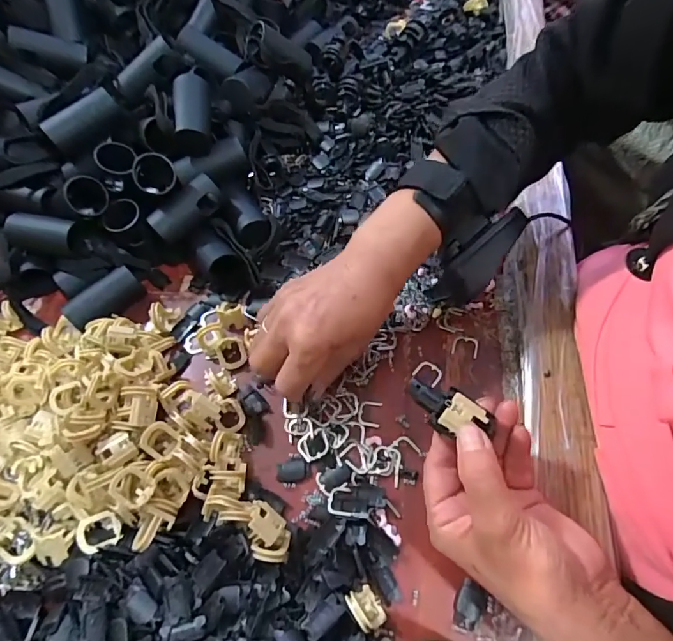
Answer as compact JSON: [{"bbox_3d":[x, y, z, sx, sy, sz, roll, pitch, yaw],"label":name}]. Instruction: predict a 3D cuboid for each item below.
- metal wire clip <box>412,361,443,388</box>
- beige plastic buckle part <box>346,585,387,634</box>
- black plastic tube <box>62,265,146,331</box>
[{"bbox_3d":[0.068,0.039,0.326,0.019,0.004,0.016,38,70,20],"label":"metal wire clip"},{"bbox_3d":[0.017,0.163,0.249,0.015,0.019,0.023,-31,64,-11],"label":"beige plastic buckle part"},{"bbox_3d":[-0.189,-0.017,0.359,0.059,0.022,0.023,-40,66,-15],"label":"black plastic tube"}]

